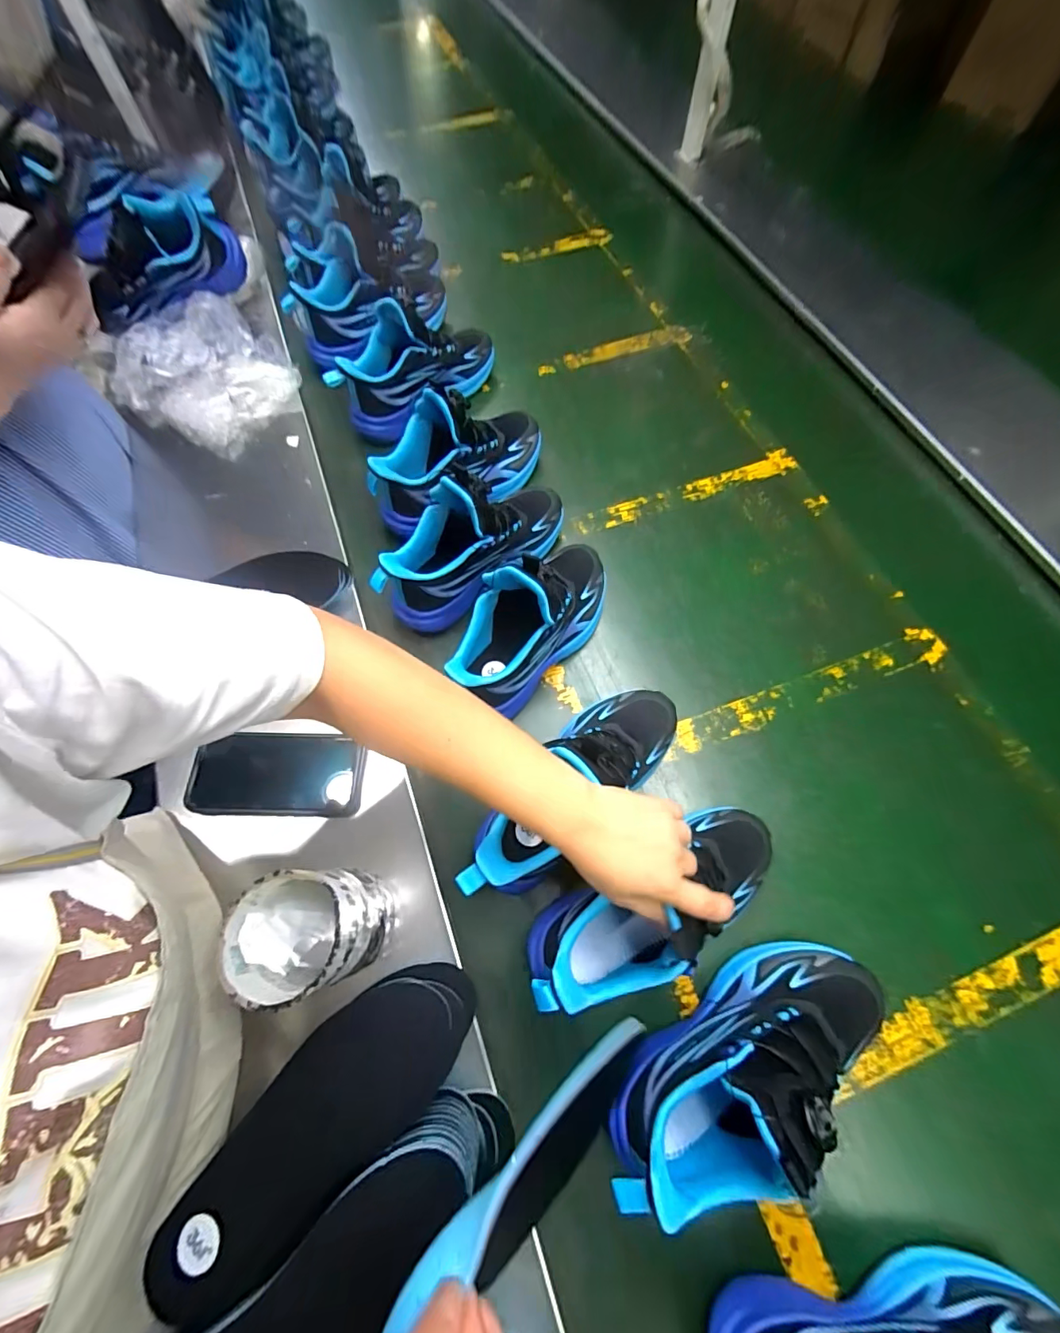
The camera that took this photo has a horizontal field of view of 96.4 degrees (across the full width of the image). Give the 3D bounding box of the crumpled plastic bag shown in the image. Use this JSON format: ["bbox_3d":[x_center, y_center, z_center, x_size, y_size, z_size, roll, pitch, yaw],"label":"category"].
[{"bbox_3d":[-0.466,-0.425,0.678,0.257,0.059,0.213,39,75,16],"label":"crumpled plastic bag"}]

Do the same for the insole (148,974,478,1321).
[{"bbox_3d":[-0.144,0.313,0.335,0.232,0.029,0.081,-38,74,-18],"label":"insole"}]

